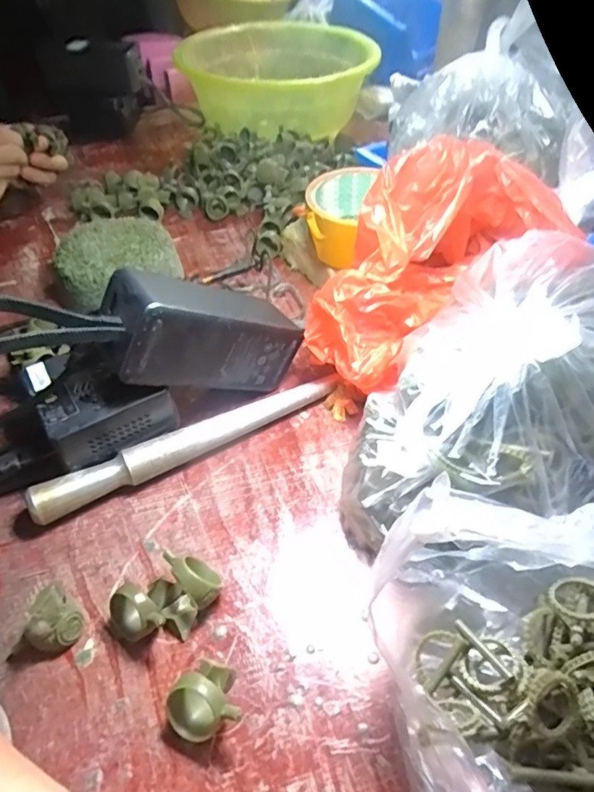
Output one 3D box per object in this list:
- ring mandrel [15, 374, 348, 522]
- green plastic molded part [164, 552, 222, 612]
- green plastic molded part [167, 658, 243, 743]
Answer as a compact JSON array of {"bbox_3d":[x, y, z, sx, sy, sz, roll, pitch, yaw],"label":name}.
[{"bbox_3d":[-0.065,0.028,0.347,0.212,0.024,0.018,-25,50,-20],"label":"ring mandrel"},{"bbox_3d":[-0.053,0.097,0.279,0.019,0.029,0.030,-29,51,-23],"label":"green plastic molded part"},{"bbox_3d":[-0.041,0.140,0.240,0.024,0.025,0.033,28,54,26],"label":"green plastic molded part"}]

